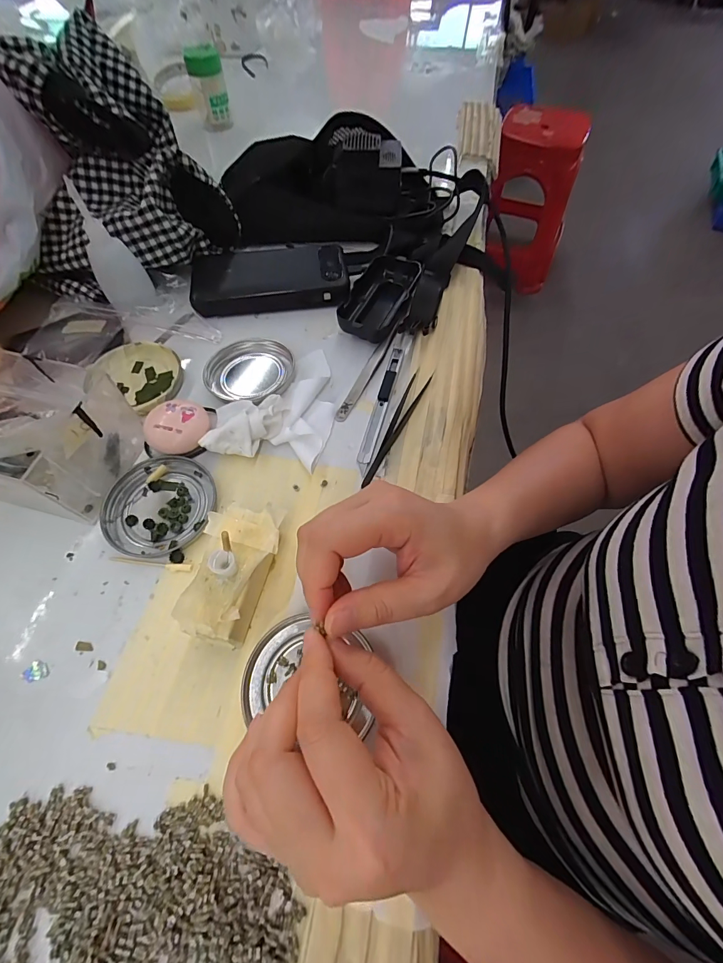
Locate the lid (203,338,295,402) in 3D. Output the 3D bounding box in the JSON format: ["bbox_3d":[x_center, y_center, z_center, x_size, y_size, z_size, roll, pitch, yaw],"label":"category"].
[{"bbox_3d":[-0.099,-0.101,0.344,0.073,0.012,0.072,0,62,0],"label":"lid"}]

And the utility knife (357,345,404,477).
[{"bbox_3d":[0.018,-0.070,0.334,0.011,0.004,0.144,13,63,7],"label":"utility knife"}]

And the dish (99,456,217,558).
[{"bbox_3d":[-0.151,0.017,0.285,0.077,0.008,0.076,0,62,0],"label":"dish"}]

